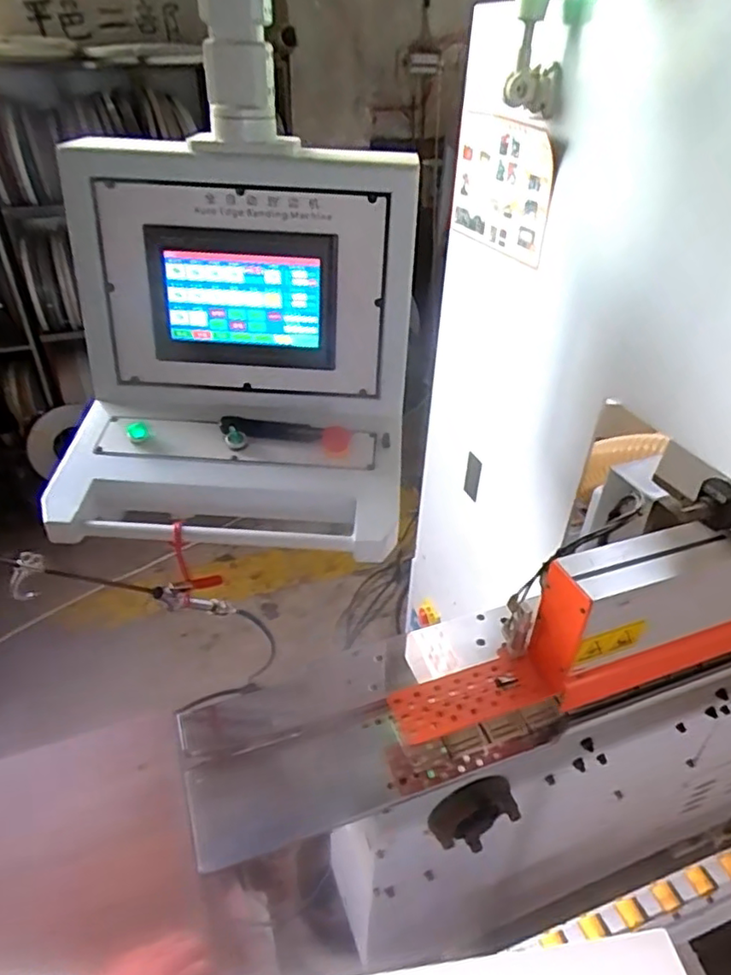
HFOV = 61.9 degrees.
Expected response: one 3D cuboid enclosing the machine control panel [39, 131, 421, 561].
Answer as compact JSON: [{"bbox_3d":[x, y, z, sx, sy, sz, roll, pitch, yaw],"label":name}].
[{"bbox_3d":[-0.195,-0.202,0.846,0.505,0.425,0.372,4,36,2],"label":"machine control panel"}]

